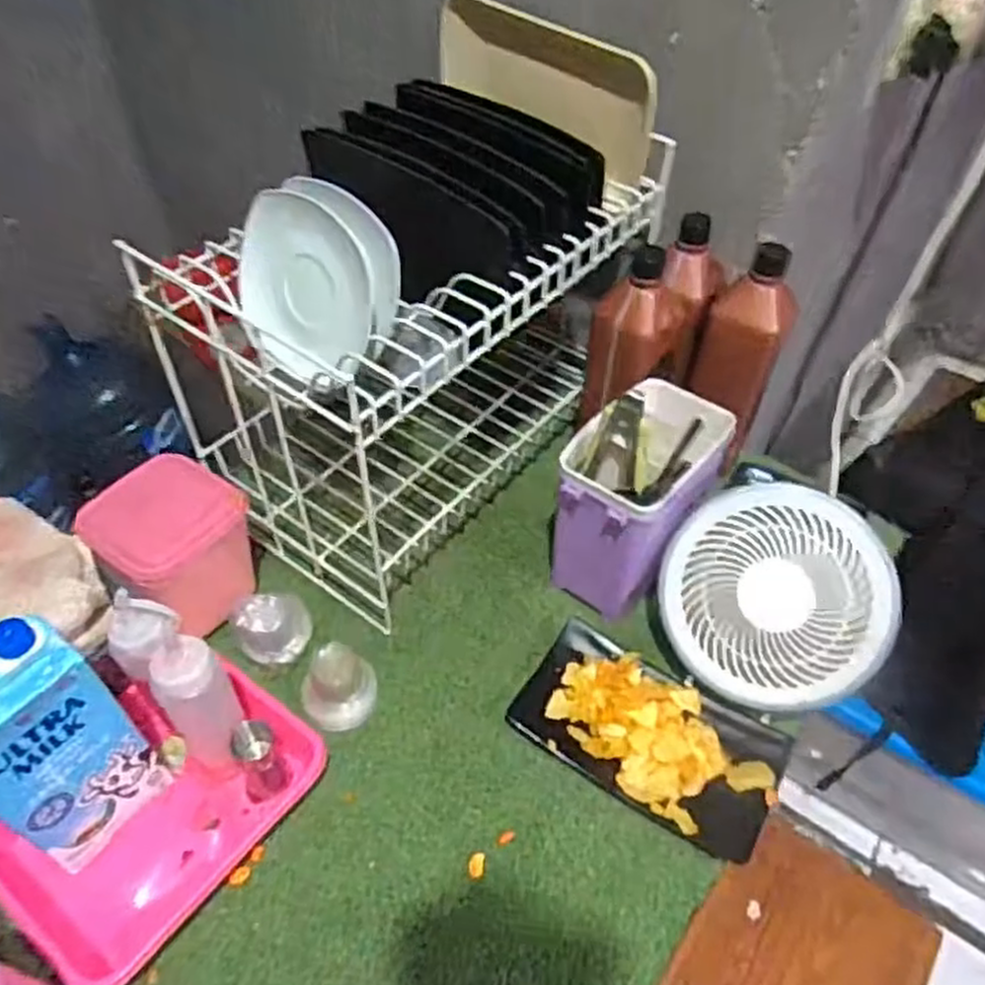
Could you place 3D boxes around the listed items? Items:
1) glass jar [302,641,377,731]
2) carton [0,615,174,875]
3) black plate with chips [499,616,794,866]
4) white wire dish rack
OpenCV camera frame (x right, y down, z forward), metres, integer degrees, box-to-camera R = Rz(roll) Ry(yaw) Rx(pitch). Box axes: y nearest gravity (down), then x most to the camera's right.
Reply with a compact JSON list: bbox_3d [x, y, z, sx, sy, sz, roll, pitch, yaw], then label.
[{"bbox_3d":[-0.132,0.167,0.661,0.060,0.054,0.052,-17,51,-17],"label":"glass jar"},{"bbox_3d":[-0.307,0.183,0.541,0.062,0.201,0.092,30,54,22],"label":"carton"},{"bbox_3d":[0.132,0.201,0.648,0.217,0.043,0.117,29,53,21],"label":"black plate with chips"},{"bbox_3d":[-0.055,-0.158,0.784,0.256,0.306,0.462,31,54,23],"label":"white wire dish rack"}]

